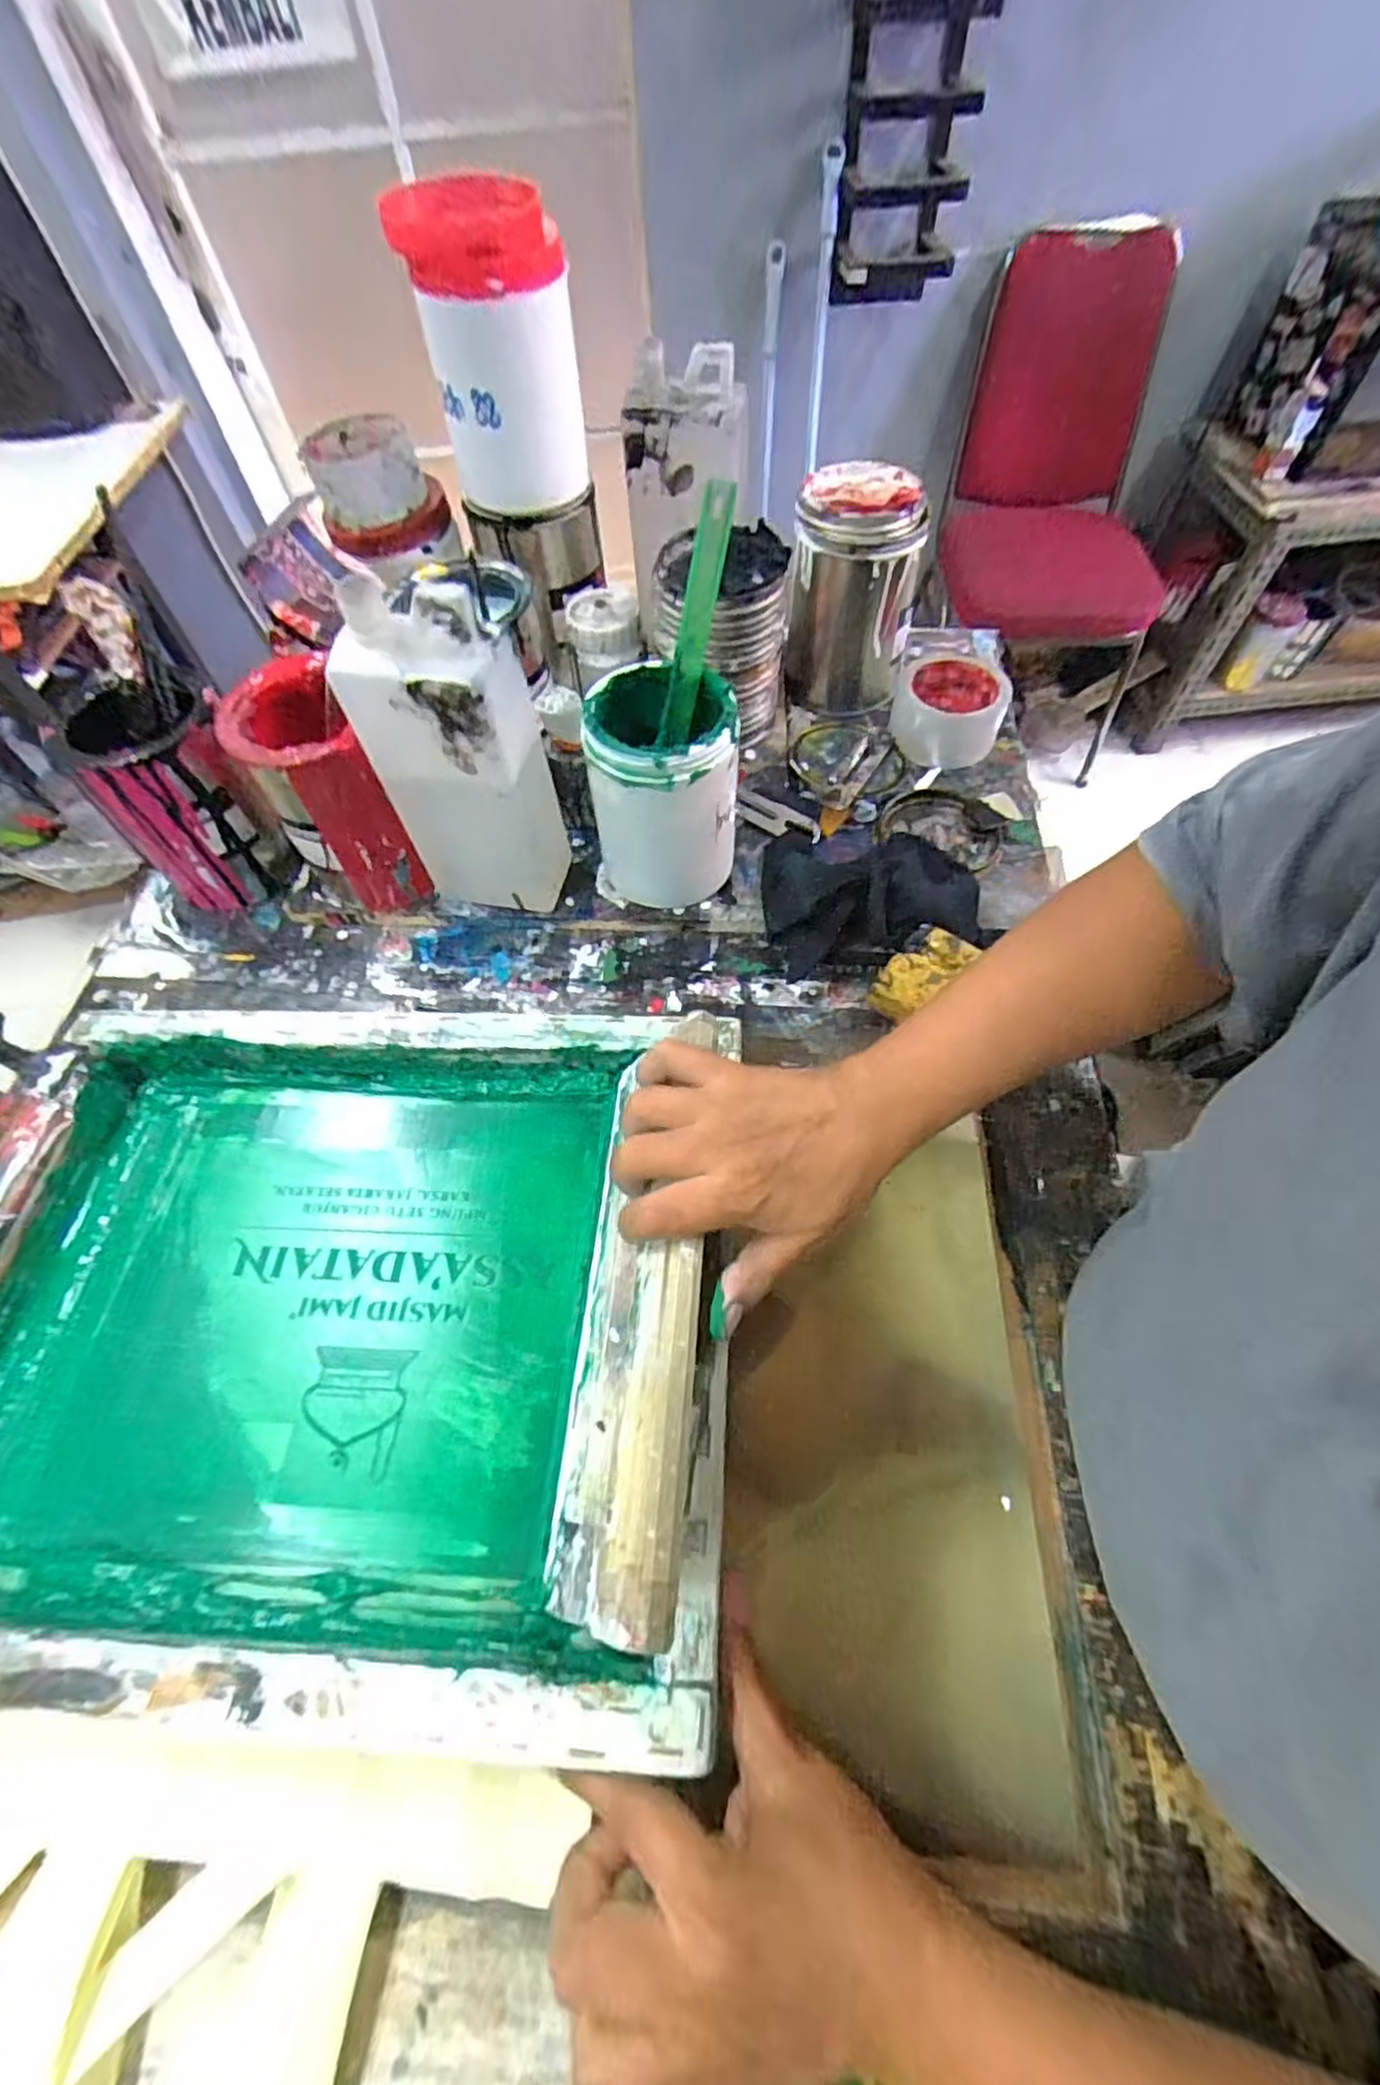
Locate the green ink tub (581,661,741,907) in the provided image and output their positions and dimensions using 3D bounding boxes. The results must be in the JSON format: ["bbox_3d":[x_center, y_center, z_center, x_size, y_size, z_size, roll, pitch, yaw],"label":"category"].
[{"bbox_3d":[-0.014,-0.170,0.509,0.093,0.153,0.090,-1,60,2],"label":"green ink tub"}]

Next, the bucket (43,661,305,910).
[{"bbox_3d":[-0.377,-0.181,0.541,0.093,0.140,0.093,-32,64,-14],"label":"bucket"}]

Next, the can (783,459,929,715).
[{"bbox_3d":[0.139,-0.398,0.637,0.100,0.158,0.104,1,61,3],"label":"can"}]

